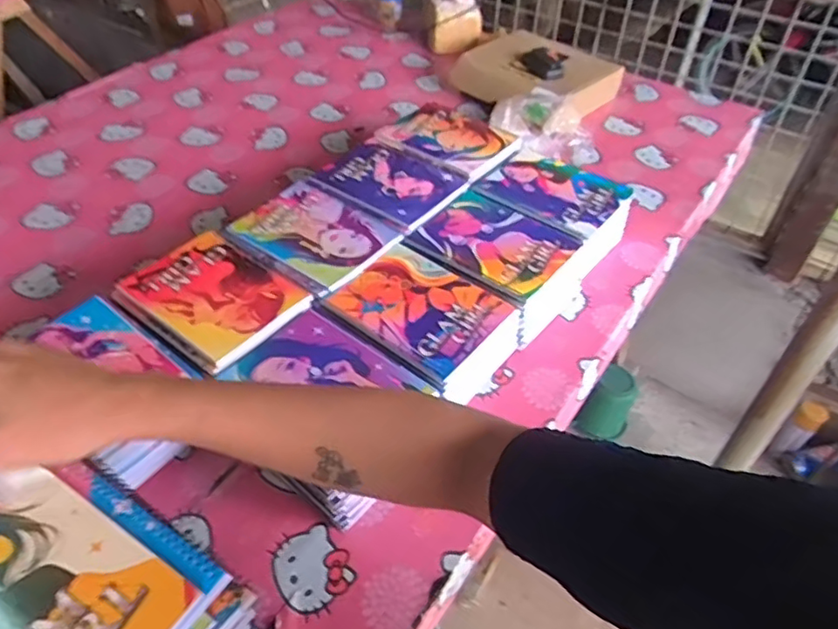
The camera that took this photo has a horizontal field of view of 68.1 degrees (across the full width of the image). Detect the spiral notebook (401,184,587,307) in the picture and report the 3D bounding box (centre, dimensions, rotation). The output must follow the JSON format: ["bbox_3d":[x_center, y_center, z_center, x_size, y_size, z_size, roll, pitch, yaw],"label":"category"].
[{"bbox_3d":[0.105,-0.100,0.842,0.193,0.019,0.162,31,52,27],"label":"spiral notebook"}]

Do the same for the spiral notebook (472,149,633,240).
[{"bbox_3d":[0.201,-0.190,0.933,0.187,0.007,0.162,27,50,24],"label":"spiral notebook"}]

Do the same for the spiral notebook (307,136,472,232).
[{"bbox_3d":[-0.043,-0.203,0.932,0.194,0.012,0.162,29,51,25],"label":"spiral notebook"}]

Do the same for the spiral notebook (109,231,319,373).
[{"bbox_3d":[-0.251,-0.025,0.759,0.202,0.010,0.158,30,51,26],"label":"spiral notebook"}]

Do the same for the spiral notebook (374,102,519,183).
[{"bbox_3d":[0.052,-0.291,1.025,0.205,0.016,0.153,30,51,26],"label":"spiral notebook"}]

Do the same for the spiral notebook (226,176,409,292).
[{"bbox_3d":[-0.135,-0.121,0.849,0.209,0.009,0.164,29,51,25],"label":"spiral notebook"}]

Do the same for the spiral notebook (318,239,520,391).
[{"bbox_3d":[-0.001,-0.010,0.756,0.182,0.011,0.161,30,51,26],"label":"spiral notebook"}]

